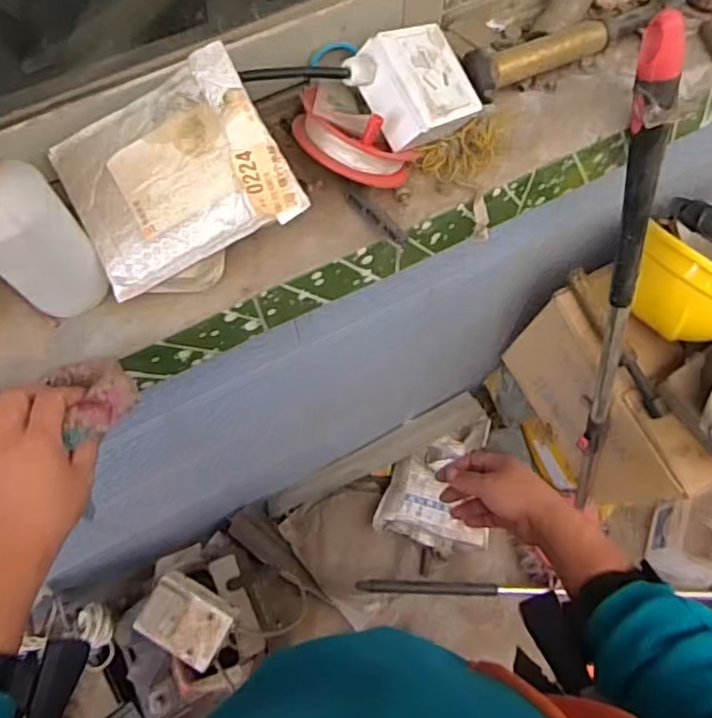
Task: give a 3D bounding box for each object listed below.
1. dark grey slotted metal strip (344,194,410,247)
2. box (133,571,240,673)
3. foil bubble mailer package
[{"bbox_3d":[0.018,-0.129,0.544,0.073,0.011,0.010,42,74,16],"label":"dark grey slotted metal strip"},{"bbox_3d":[-0.269,0.417,0.966,0.140,0.070,0.104,28,78,1],"label":"box"},{"bbox_3d":[-0.150,-0.150,0.487,0.171,0.025,0.143,-25,91,7],"label":"foil bubble mailer package"}]

